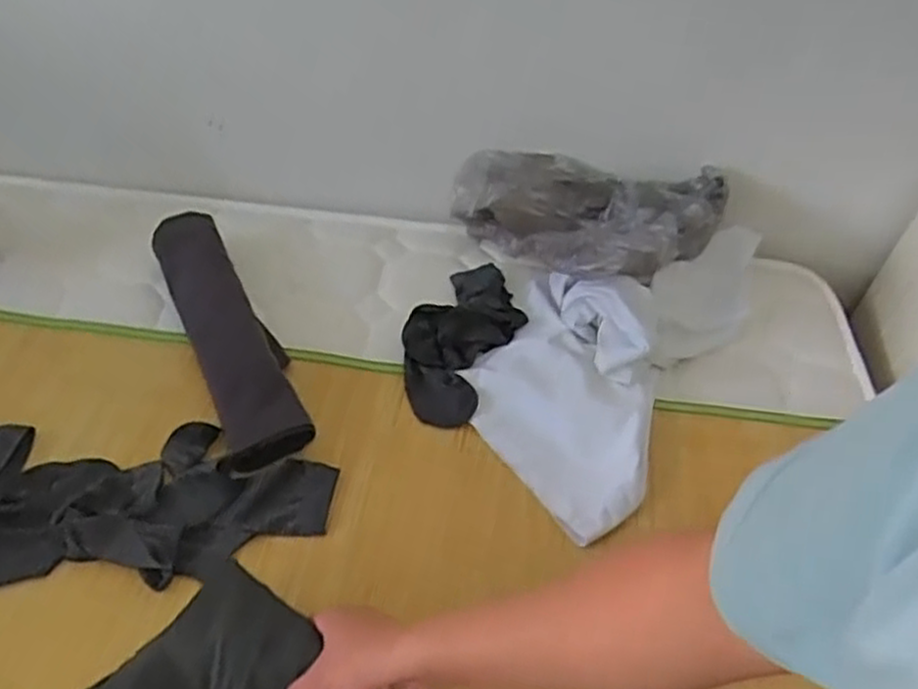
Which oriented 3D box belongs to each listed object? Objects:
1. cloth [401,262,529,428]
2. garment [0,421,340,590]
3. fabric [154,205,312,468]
[{"bbox_3d":[0.005,-0.016,0.906,0.120,0.044,0.256,21,47,16],"label":"cloth"},{"bbox_3d":[-0.328,0.149,0.728,0.398,0.027,0.166,0,45,-5],"label":"garment"},{"bbox_3d":[-0.264,-0.019,0.866,0.093,0.064,0.371,-16,48,-20],"label":"fabric"}]

